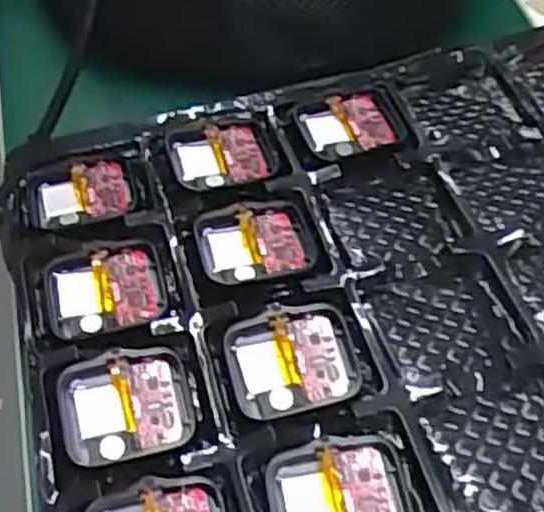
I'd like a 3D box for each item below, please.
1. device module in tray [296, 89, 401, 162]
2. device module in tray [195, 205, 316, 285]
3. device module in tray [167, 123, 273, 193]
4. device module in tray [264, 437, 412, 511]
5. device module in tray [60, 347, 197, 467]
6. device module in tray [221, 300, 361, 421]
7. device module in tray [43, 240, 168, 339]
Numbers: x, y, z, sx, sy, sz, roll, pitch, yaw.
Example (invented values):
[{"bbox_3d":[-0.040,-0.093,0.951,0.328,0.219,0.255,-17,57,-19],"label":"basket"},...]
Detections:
[{"bbox_3d":[0.032,-0.055,0.323,0.042,0.004,0.033,-18,58,-14],"label":"device module in tray"},{"bbox_3d":[-0.006,-0.005,0.290,0.042,0.007,0.034,-14,57,-11],"label":"device module in tray"},{"bbox_3d":[-0.020,-0.039,0.318,0.040,0.011,0.033,-8,56,-8],"label":"device module in tray"},{"bbox_3d":[0.021,0.074,0.237,0.042,0.004,0.036,-7,60,-8],"label":"device module in tray"},{"bbox_3d":[-0.048,0.050,0.258,0.042,0.008,0.035,-9,56,-8],"label":"device module in tray"},{"bbox_3d":[0.008,0.035,0.261,0.041,0.007,0.035,-13,57,-11],"label":"device module in tray"},{"bbox_3d":[-0.060,0.012,0.283,0.042,0.006,0.034,-7,56,-7],"label":"device module in tray"}]

